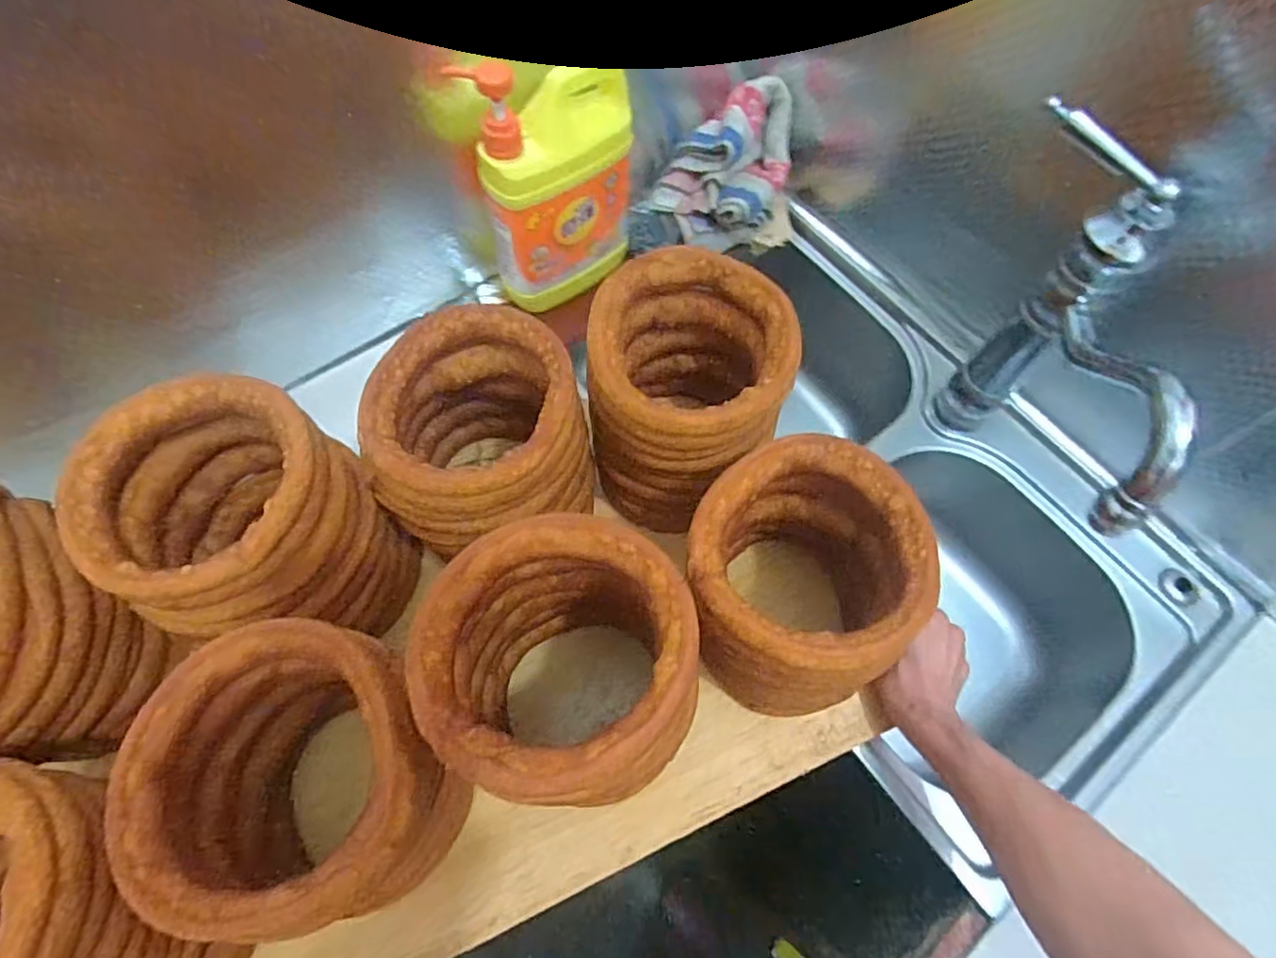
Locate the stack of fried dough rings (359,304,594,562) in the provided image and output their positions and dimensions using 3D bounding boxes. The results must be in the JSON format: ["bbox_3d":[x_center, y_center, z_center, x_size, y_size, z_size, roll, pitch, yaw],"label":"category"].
[{"bbox_3d":[-0.121,-0.024,0.520,0.148,0.183,0.153,-14,67,-9],"label":"stack of fried dough rings"}]

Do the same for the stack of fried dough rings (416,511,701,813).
[{"bbox_3d":[-0.048,0.124,0.423,0.144,0.200,0.138,9,65,2],"label":"stack of fried dough rings"}]

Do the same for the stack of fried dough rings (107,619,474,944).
[{"bbox_3d":[-0.208,0.190,0.411,0.144,0.162,0.154,-22,68,-12],"label":"stack of fried dough rings"}]

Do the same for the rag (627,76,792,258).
[{"bbox_3d":[0.089,-0.344,0.749,0.220,0.118,0.145,-29,70,-15],"label":"rag"}]

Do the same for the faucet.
[{"bbox_3d":[0.336,-0.069,0.521,0.087,0.304,0.262,-4,65,-4],"label":"faucet"}]

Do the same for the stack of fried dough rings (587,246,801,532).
[{"bbox_3d":[0.037,-0.070,0.540,0.144,0.177,0.161,-8,66,-6],"label":"stack of fried dough rings"}]

